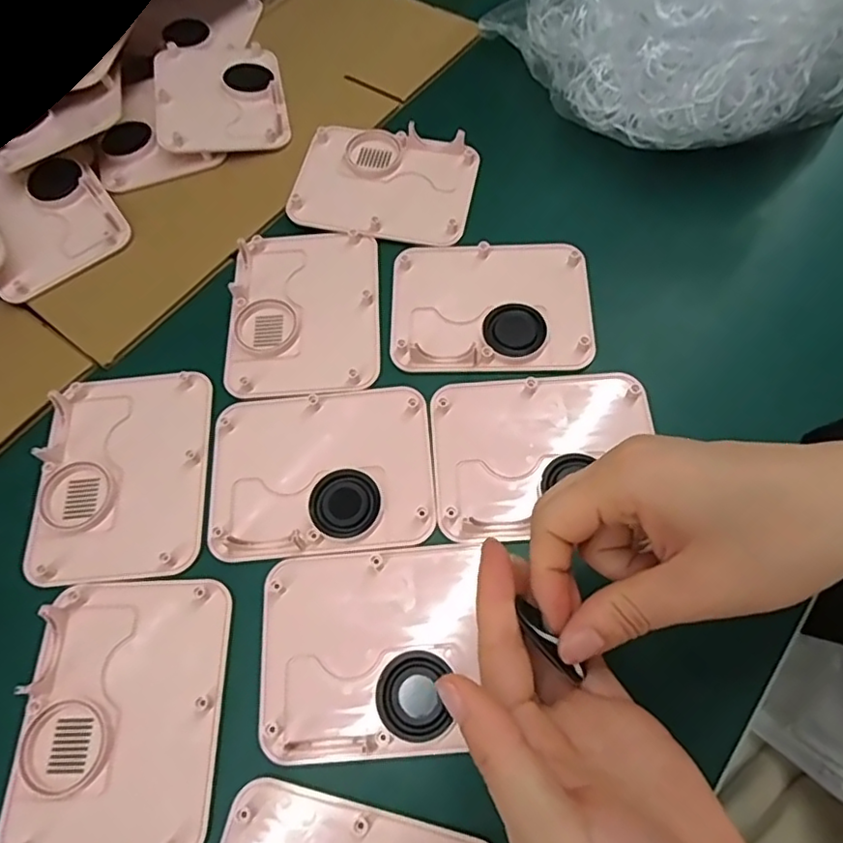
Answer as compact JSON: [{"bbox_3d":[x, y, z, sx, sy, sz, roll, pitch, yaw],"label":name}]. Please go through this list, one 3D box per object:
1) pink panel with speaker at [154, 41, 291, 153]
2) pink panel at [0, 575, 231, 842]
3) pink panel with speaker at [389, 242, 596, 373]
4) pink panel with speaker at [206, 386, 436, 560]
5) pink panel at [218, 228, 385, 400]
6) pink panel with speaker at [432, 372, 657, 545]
[{"bbox_3d":[-0.159,-0.261,0.474,0.097,0.014,0.129,-12,63,-2],"label":"pink panel with speaker"},{"bbox_3d":[-0.146,0.142,0.295,0.095,0.010,0.124,-2,65,0],"label":"pink panel"},{"bbox_3d":[0.044,-0.076,0.385,0.126,0.009,0.095,-1,63,4],"label":"pink panel with speaker"},{"bbox_3d":[-0.059,0.026,0.343,0.125,0.009,0.096,-6,63,2],"label":"pink panel with speaker"},{"bbox_3d":[-0.076,-0.075,0.395,0.095,0.009,0.123,-4,63,3],"label":"pink panel"},{"bbox_3d":[0.069,0.017,0.341,0.123,0.010,0.092,-5,63,2],"label":"pink panel with speaker"}]

